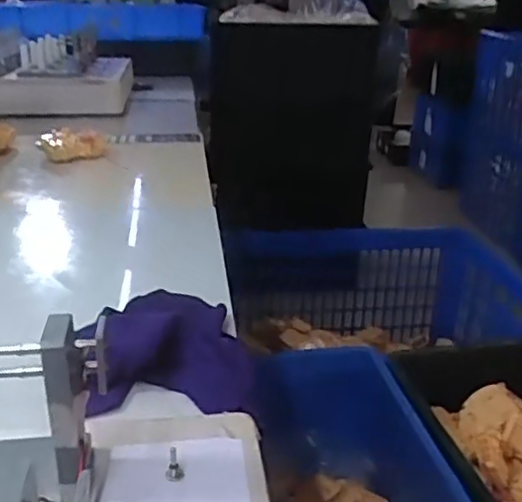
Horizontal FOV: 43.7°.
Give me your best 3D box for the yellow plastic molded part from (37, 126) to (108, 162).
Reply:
[{"bbox_3d":[-0.312,-0.177,1.078,0.111,0.039,0.069,-6,24,-16],"label":"yellow plastic molded part"}]

